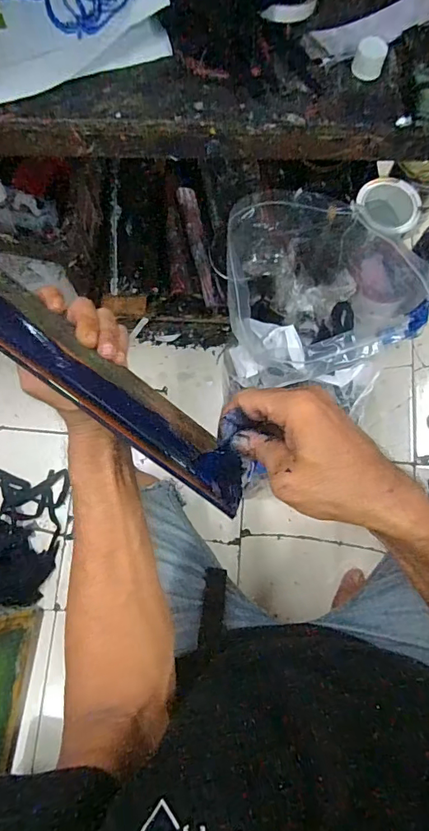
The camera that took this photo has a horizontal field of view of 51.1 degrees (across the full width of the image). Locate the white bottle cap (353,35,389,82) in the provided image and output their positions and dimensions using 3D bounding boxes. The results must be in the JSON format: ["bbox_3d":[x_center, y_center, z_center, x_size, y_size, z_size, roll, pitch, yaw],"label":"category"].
[{"bbox_3d":[0.139,-0.318,0.399,0.028,0.017,0.028,0,77,1],"label":"white bottle cap"}]

